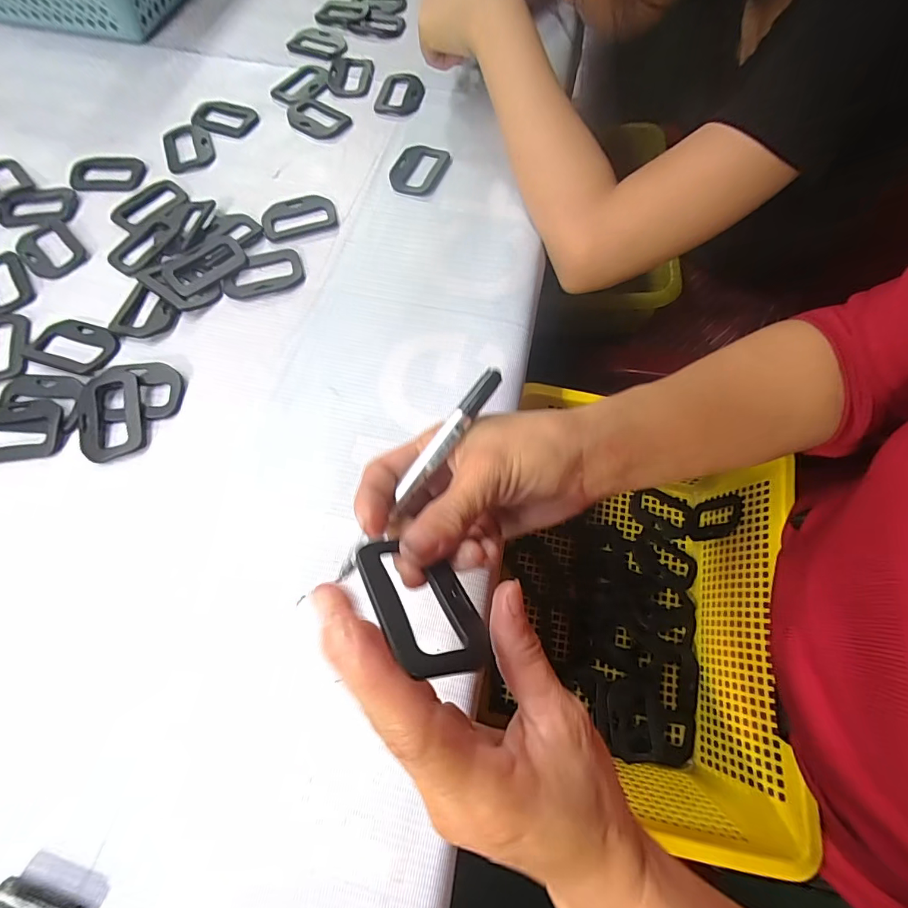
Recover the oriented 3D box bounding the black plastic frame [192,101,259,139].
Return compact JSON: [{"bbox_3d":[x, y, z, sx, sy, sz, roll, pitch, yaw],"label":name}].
[{"bbox_3d":[-0.221,-0.325,0.428,0.057,0.006,0.041,12,67,5],"label":"black plastic frame"}]

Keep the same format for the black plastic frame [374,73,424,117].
[{"bbox_3d":[-0.055,-0.360,0.442,0.046,0.007,0.068,3,66,1],"label":"black plastic frame"}]

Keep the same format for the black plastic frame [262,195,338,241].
[{"bbox_3d":[-0.132,-0.201,0.375,0.061,0.004,0.044,-18,68,-8],"label":"black plastic frame"}]

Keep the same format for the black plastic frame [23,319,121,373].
[{"bbox_3d":[-0.277,-0.079,0.322,0.060,0.008,0.042,14,67,6],"label":"black plastic frame"}]

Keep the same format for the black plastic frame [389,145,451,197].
[{"bbox_3d":[-0.032,-0.256,0.399,0.045,0.005,0.063,20,68,8],"label":"black plastic frame"}]

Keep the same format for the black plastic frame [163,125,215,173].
[{"bbox_3d":[-0.246,-0.284,0.411,0.041,0.006,0.060,-20,68,-9],"label":"black plastic frame"}]

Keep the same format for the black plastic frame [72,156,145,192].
[{"bbox_3d":[-0.311,-0.253,0.396,0.054,0.006,0.040,1,66,0],"label":"black plastic frame"}]

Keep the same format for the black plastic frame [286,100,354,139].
[{"bbox_3d":[-0.133,-0.323,0.427,0.067,0.004,0.041,30,69,12],"label":"black plastic frame"}]

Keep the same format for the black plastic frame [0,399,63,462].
[{"bbox_3d":[-0.291,-0.017,0.293,0.057,0.004,0.042,-7,67,-4],"label":"black plastic frame"}]

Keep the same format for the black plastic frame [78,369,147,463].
[{"bbox_3d":[-0.230,-0.026,0.295,0.039,0.010,0.063,-16,67,-7],"label":"black plastic frame"}]

